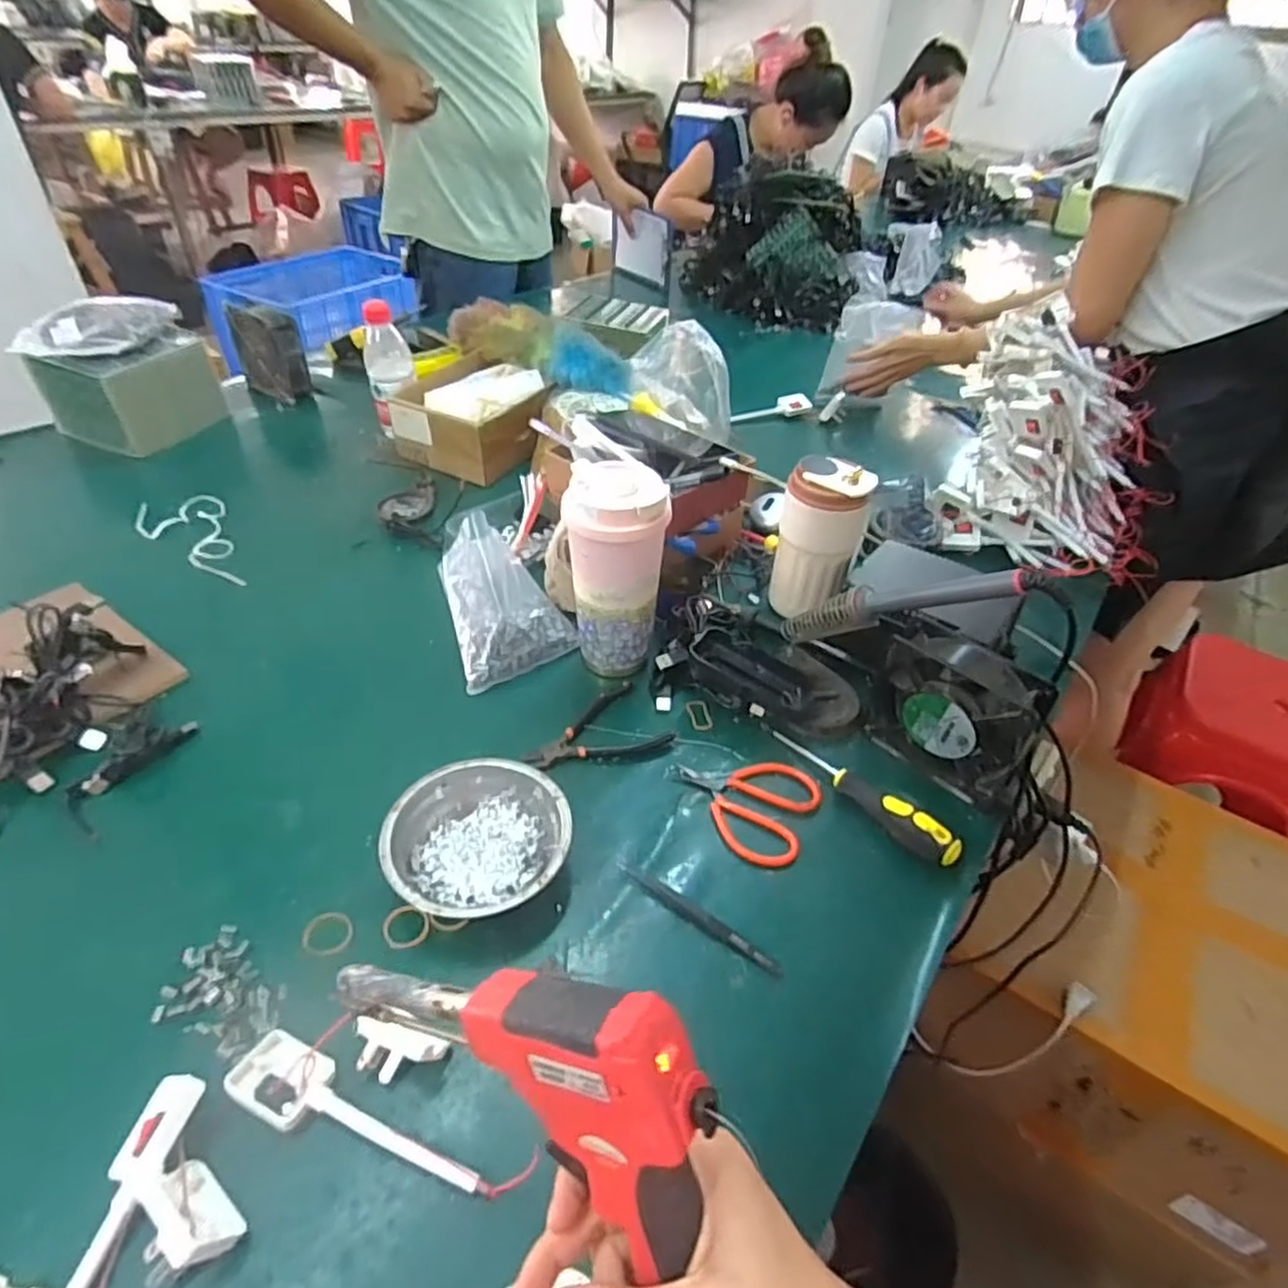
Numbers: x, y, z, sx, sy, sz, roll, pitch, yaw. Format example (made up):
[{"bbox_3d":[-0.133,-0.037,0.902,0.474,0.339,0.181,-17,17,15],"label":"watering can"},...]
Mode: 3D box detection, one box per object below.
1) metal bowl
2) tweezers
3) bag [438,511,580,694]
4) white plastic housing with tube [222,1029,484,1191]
[{"bbox_3d":[-0.119,0.145,0.520,0.126,0.042,0.121,3,41,-3],"label":"metal bowl"},{"bbox_3d":[0.037,0.192,0.505,0.132,0.007,0.013,29,46,24],"label":"tweezers"},{"bbox_3d":[-0.138,-0.045,0.697,0.109,0.096,0.138,-15,45,-22],"label":"bag"},{"bbox_3d":[-0.163,0.265,0.396,0.155,0.011,0.038,20,43,16],"label":"white plastic housing with tube"}]

